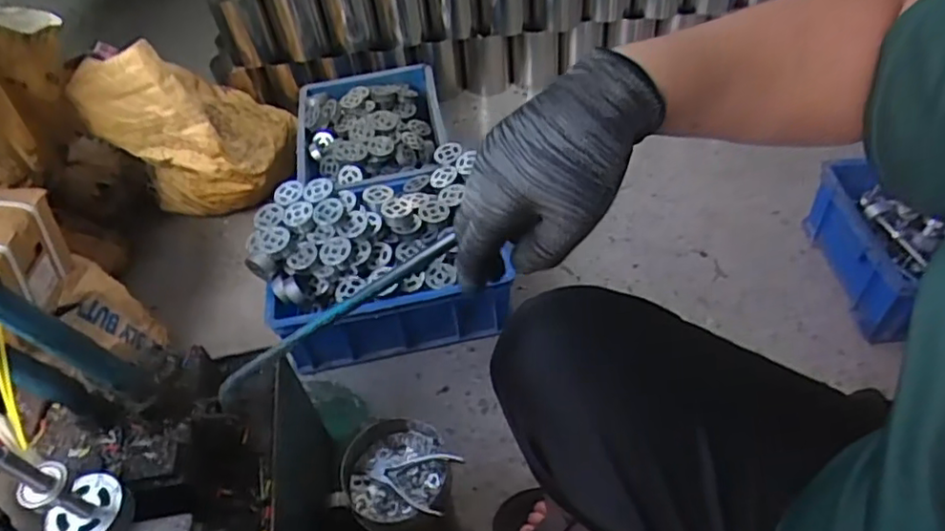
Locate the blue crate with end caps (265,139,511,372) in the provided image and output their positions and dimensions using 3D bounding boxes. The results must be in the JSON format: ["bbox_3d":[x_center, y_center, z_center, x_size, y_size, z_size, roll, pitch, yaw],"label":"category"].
[{"bbox_3d":[-0.160,-0.028,1.103,0.389,0.235,0.309,-13,48,-5],"label":"blue crate with end caps"}]

